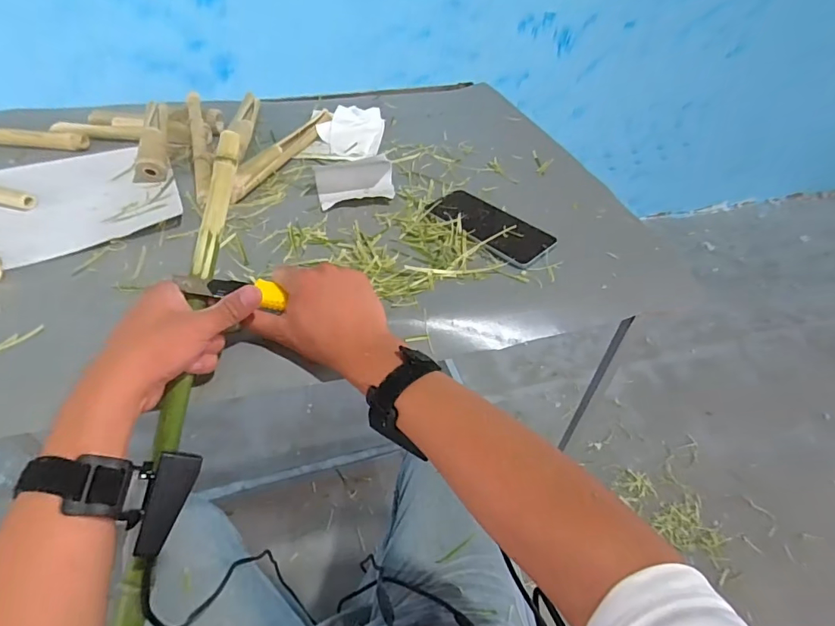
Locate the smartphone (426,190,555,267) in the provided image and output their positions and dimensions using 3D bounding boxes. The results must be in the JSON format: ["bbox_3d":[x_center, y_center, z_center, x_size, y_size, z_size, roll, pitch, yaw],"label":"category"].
[{"bbox_3d":[0.087,-0.109,0.585,0.157,0.012,0.074,36,52,30],"label":"smartphone"}]

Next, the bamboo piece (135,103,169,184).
[{"bbox_3d":[-0.367,-0.243,0.662,0.033,0.034,0.146,-8,58,-11],"label":"bamboo piece"}]

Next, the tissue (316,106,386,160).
[{"bbox_3d":[-0.105,-0.287,0.746,0.095,0.026,0.142,5,44,2],"label":"tissue"}]

